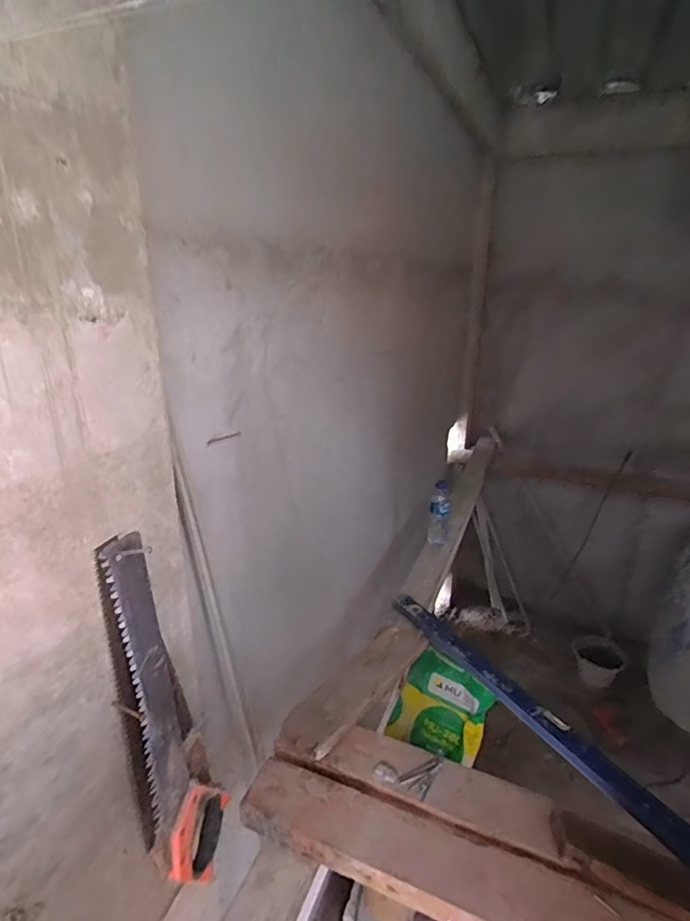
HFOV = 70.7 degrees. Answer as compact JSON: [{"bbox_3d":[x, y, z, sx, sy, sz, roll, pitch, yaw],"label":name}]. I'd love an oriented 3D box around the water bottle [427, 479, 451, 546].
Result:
[{"bbox_3d":[0.303,0.177,1.570,0.069,0.211,0.058,5,21,10],"label":"water bottle"}]

